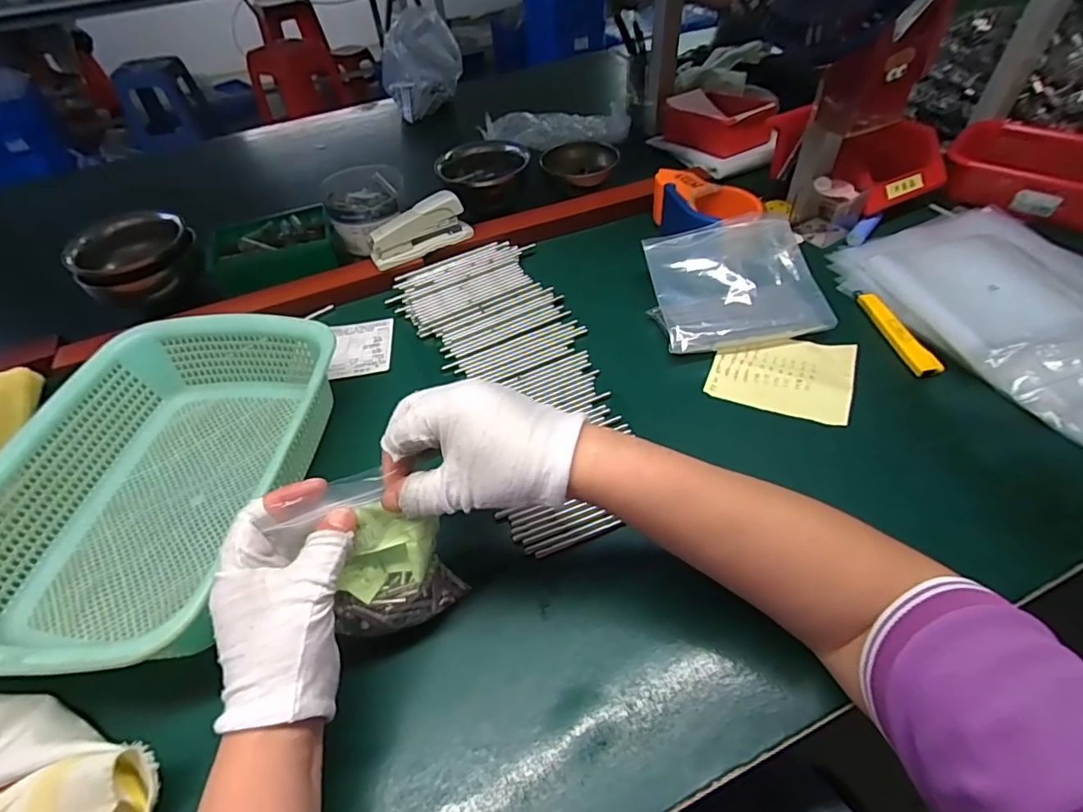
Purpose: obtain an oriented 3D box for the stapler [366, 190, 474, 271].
[{"bbox_3d":[-0.150,-0.216,0.631,0.123,0.055,0.034,-27,52,-17],"label":"stapler"}]

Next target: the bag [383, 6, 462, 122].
[{"bbox_3d":[-0.219,-0.616,0.936,0.139,0.160,0.089,-11,49,-6],"label":"bag"}]

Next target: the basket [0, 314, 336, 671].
[{"bbox_3d":[-0.297,0.053,0.419,0.224,0.079,0.311,1,49,7],"label":"basket"}]

